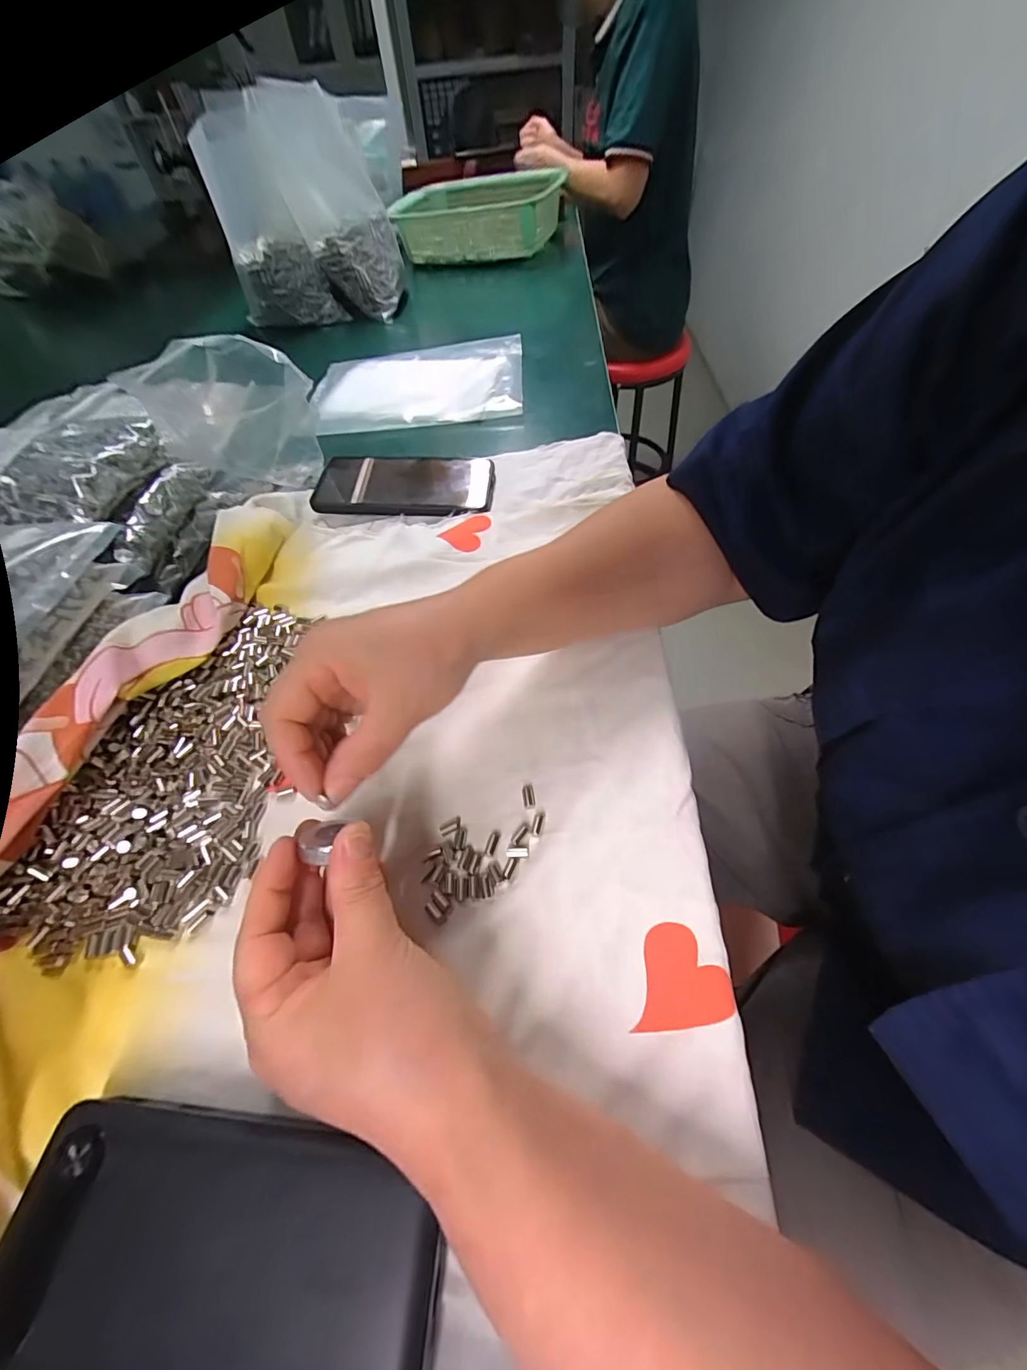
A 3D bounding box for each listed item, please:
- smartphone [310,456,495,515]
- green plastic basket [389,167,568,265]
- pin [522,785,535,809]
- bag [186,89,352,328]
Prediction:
[{"bbox_3d":[-0.102,-0.187,0.445,0.162,0.015,0.080,1,55,6],"label":"smartphone"},{"bbox_3d":[-0.056,-0.832,0.852,0.281,0.089,0.203,7,56,10],"label":"green plastic basket"},{"bbox_3d":[0.008,0.063,0.272,0.007,0.004,0.015,-6,55,1],"label":"pin"},{"bbox_3d":[-0.345,-0.642,0.666,0.124,0.220,0.110,-20,56,-9],"label":"bag"}]

